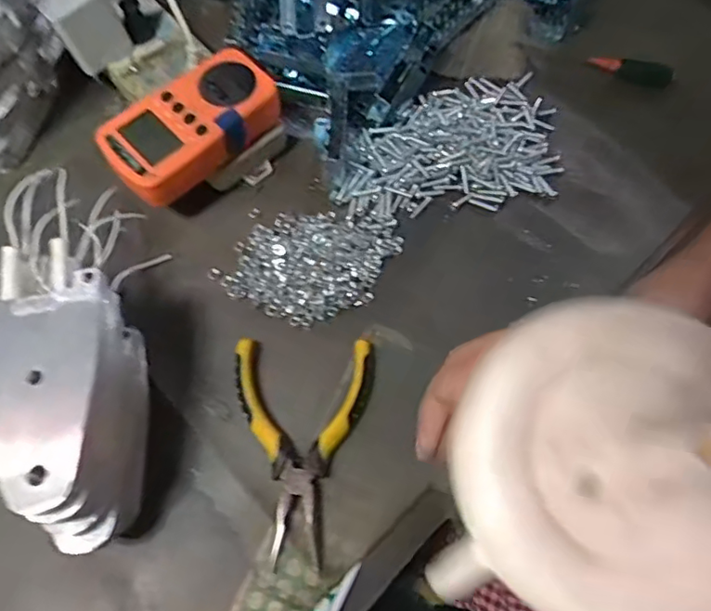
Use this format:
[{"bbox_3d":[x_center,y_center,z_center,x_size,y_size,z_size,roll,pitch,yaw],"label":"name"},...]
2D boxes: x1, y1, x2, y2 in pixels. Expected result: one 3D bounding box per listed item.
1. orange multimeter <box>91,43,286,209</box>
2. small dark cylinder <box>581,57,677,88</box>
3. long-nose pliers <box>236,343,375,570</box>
[{"bbox_3d":[-0.121,-0.133,0.424,0.074,0.032,0.128,38,72,13],"label":"orange multimeter"},{"bbox_3d":[0.246,-0.212,0.514,0.082,0.016,0.019,7,68,1],"label":"small dark cylinder"},{"bbox_3d":[-0.036,0.092,0.379,0.091,0.019,0.139,1,68,-1],"label":"long-nose pliers"}]

